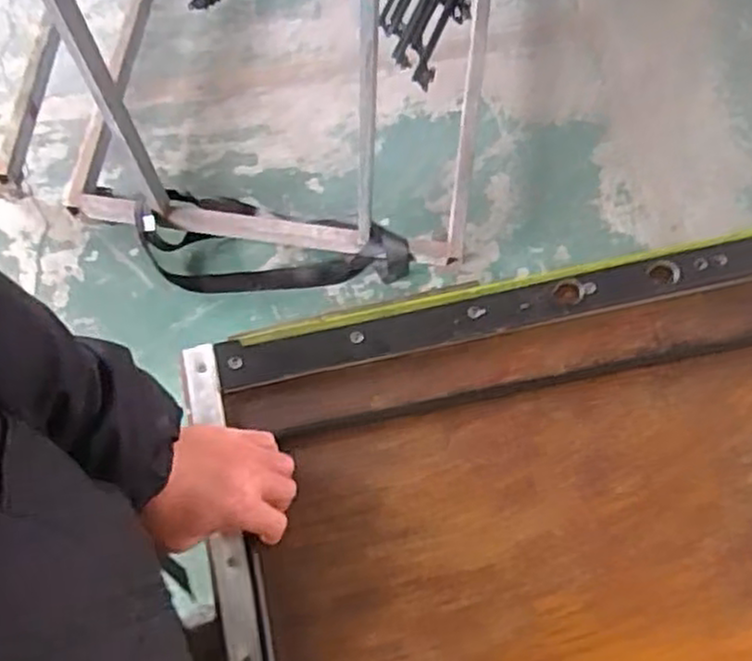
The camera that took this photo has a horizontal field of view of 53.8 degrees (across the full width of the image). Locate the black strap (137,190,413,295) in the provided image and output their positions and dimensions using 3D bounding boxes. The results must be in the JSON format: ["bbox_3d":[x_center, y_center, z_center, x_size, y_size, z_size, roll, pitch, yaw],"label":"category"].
[{"bbox_3d":[-0.206,-0.181,1.516,0.546,0.169,0.170,2,71,0],"label":"black strap"}]

